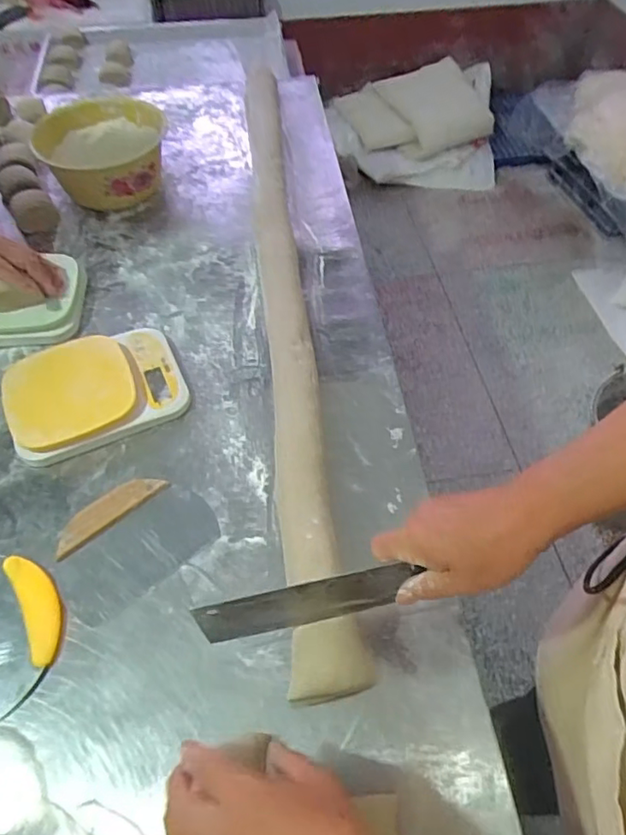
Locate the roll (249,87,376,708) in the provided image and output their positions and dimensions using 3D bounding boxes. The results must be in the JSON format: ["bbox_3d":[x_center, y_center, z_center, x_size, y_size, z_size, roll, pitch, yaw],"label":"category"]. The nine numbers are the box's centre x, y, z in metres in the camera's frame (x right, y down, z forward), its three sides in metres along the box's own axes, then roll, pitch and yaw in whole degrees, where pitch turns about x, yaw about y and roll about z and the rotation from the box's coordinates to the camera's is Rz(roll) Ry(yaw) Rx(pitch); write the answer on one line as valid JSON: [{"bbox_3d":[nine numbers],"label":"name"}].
[{"bbox_3d":[-0.039,-0.199,0.799,0.066,0.049,1.061,-5,54,-4],"label":"roll"}]

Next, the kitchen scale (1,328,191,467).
[{"bbox_3d":[-0.258,-0.039,0.688,0.197,0.039,0.152,-20,57,-14],"label":"kitchen scale"}]

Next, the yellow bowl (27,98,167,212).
[{"bbox_3d":[-0.343,-0.429,0.949,0.193,0.092,0.197,-4,54,-3],"label":"yellow bowl"}]

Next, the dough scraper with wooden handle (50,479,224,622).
[{"bbox_3d":[-0.184,0.121,0.591,0.160,0.017,0.108,-34,61,-22],"label":"dough scraper with wooden handle"}]

